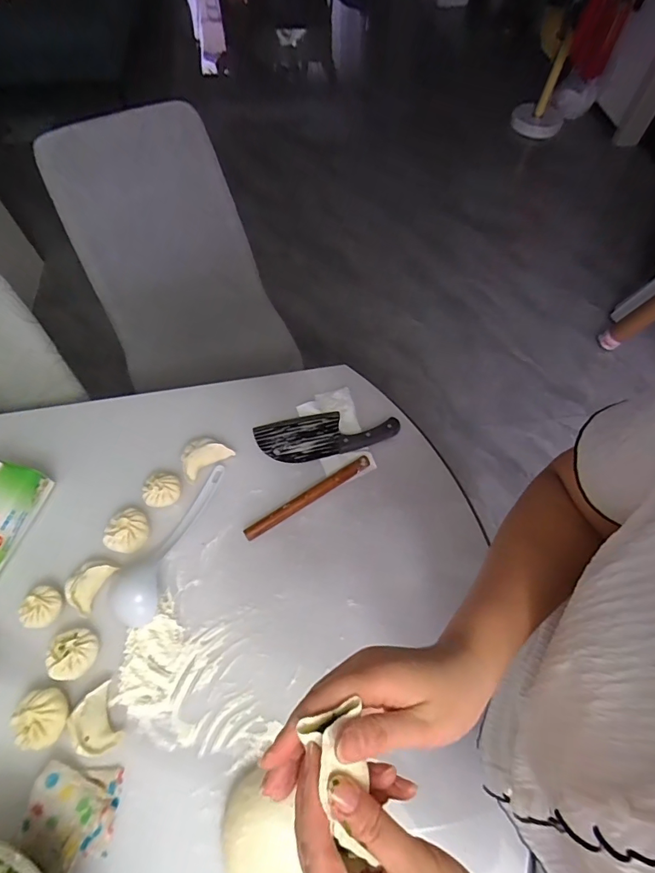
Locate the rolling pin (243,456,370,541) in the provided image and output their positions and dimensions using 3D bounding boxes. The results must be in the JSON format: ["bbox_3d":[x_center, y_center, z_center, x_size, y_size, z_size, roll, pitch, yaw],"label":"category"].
[{"bbox_3d":[-0.028,0.096,0.699,0.228,0.020,0.022,-31,66,-15],"label":"rolling pin"}]

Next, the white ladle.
[{"bbox_3d":[-0.248,0.146,0.658,0.080,0.032,0.255,15,63,8],"label":"white ladle"}]

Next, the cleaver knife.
[{"bbox_3d":[-0.001,-0.007,0.757,0.239,0.022,0.087,-11,62,-5],"label":"cleaver knife"}]

